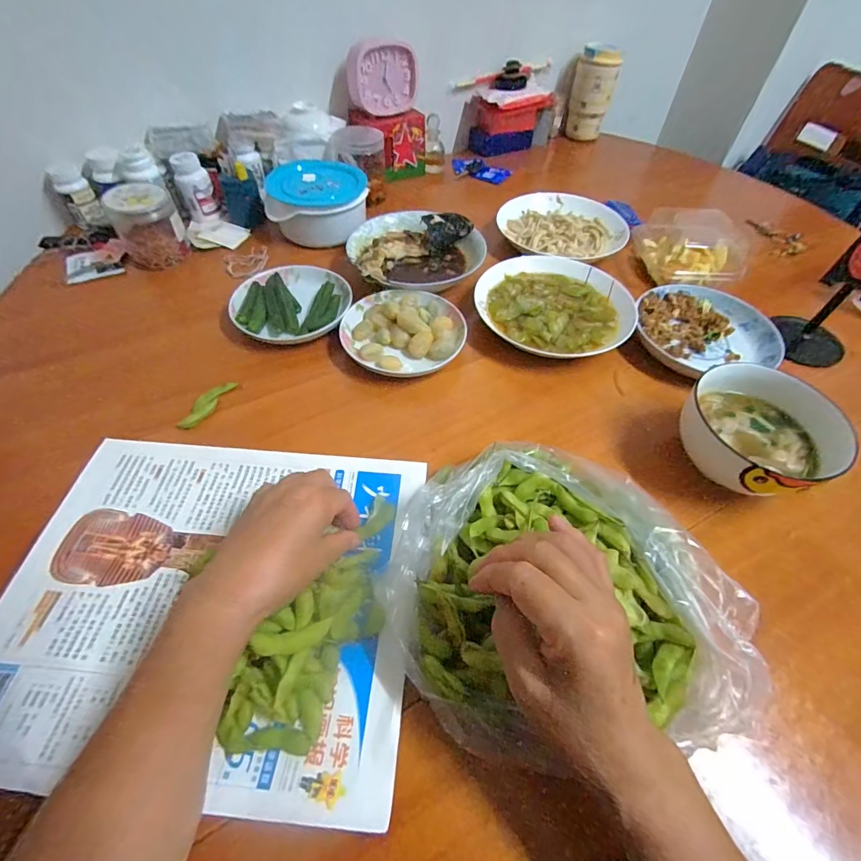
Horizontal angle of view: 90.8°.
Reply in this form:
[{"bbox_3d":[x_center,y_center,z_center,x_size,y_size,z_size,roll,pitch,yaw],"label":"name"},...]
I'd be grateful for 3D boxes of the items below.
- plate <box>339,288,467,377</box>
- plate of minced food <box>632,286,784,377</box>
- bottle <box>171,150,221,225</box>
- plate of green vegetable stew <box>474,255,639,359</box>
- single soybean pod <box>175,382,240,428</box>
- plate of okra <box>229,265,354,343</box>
[{"bbox_3d":[-0.036,-0.129,0.535,0.147,0.041,0.136,0,53,-1],"label":"plate"},{"bbox_3d":[0.346,-0.130,0.554,0.166,0.027,0.154,0,53,-1],"label":"plate of minced food"},{"bbox_3d":[-0.381,-0.391,0.688,0.051,0.087,0.051,-10,53,-9],"label":"bottle"},{"bbox_3d":[0.163,-0.165,0.573,0.200,0.034,0.182,0,53,-1],"label":"plate of green vegetable stew"},{"bbox_3d":[-0.248,-0.029,0.472,0.021,0.012,0.072,25,56,16],"label":"single soybean pod"},{"bbox_3d":[-0.181,-0.177,0.566,0.151,0.034,0.136,1,53,0],"label":"plate of okra"}]

